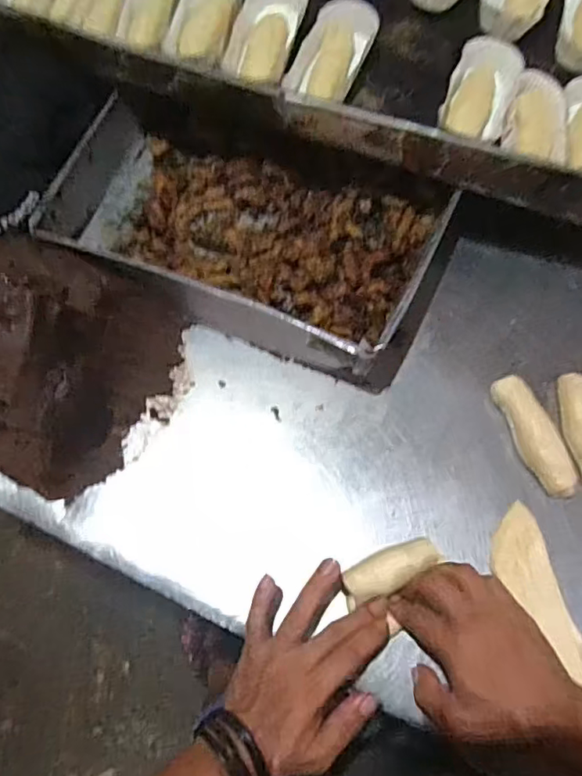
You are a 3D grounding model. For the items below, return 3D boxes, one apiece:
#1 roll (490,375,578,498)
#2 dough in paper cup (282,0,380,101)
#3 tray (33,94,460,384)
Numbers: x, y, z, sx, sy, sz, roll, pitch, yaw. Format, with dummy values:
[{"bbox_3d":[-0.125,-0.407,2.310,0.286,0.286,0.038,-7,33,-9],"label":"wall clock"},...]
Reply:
[{"bbox_3d":[0.214,0.041,0.483,0.028,0.026,0.112,-18,68,-7],"label":"roll"},{"bbox_3d":[0.044,-0.350,0.569,0.060,0.032,0.131,24,70,9],"label":"dough in paper cup"},{"bbox_3d":[-0.050,-0.166,0.556,0.377,0.068,0.222,17,68,8],"label":"tray"}]

